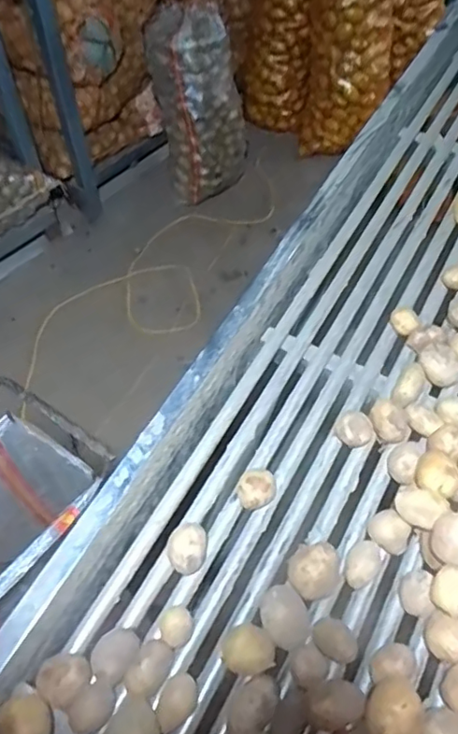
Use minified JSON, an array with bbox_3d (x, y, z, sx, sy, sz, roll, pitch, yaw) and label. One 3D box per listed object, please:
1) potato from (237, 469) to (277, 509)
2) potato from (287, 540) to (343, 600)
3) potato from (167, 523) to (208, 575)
[{"bbox_3d":[0.030,0.134,0.606,0.038,0.032,0.042,8,54,7],"label":"potato"},{"bbox_3d":[0.083,0.200,0.552,0.050,0.047,0.053,-1,53,1],"label":"potato"},{"bbox_3d":[-0.042,0.184,0.572,0.036,0.033,0.043,7,54,6],"label":"potato"}]

